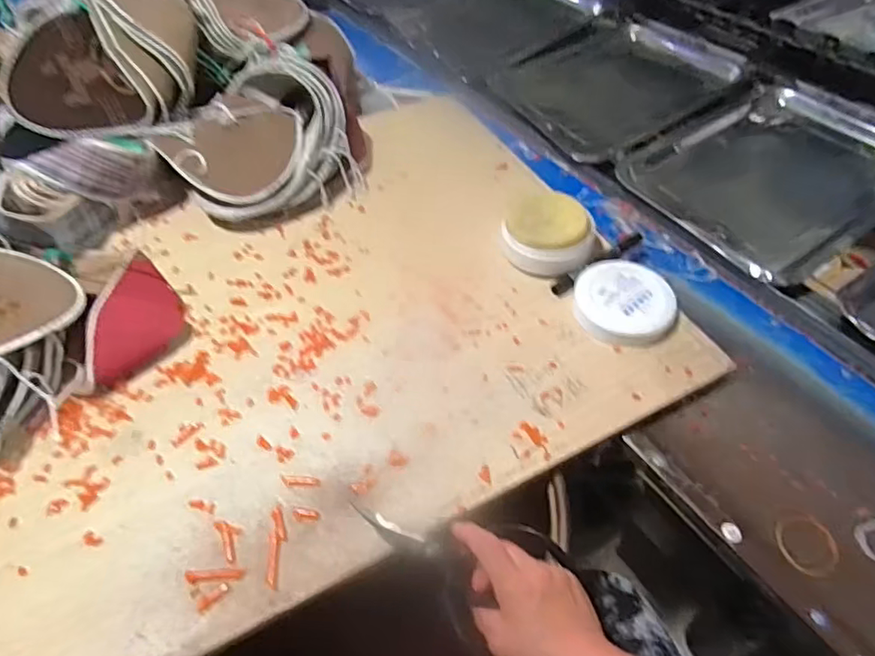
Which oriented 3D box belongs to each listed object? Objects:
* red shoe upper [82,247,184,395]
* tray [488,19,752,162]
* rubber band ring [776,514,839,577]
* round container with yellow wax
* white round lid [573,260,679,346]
[{"bbox_3d":[-0.311,-0.015,0.587,0.078,0.039,0.172,-4,49,-1],"label":"red shoe upper"},{"bbox_3d":[0.268,-0.412,0.934,0.356,0.054,0.343,-29,54,-21],"label":"tray"},{"bbox_3d":[0.309,0.180,0.469,0.048,0.004,0.051,3,50,5],"label":"rubber band ring"},{"bbox_3d":[0.128,-0.112,0.645,0.102,0.036,0.110,-1,49,1],"label":"round container with yellow wax"},{"bbox_3d":[0.198,-0.028,0.599,0.101,0.030,0.097,-1,49,1],"label":"white round lid"}]

